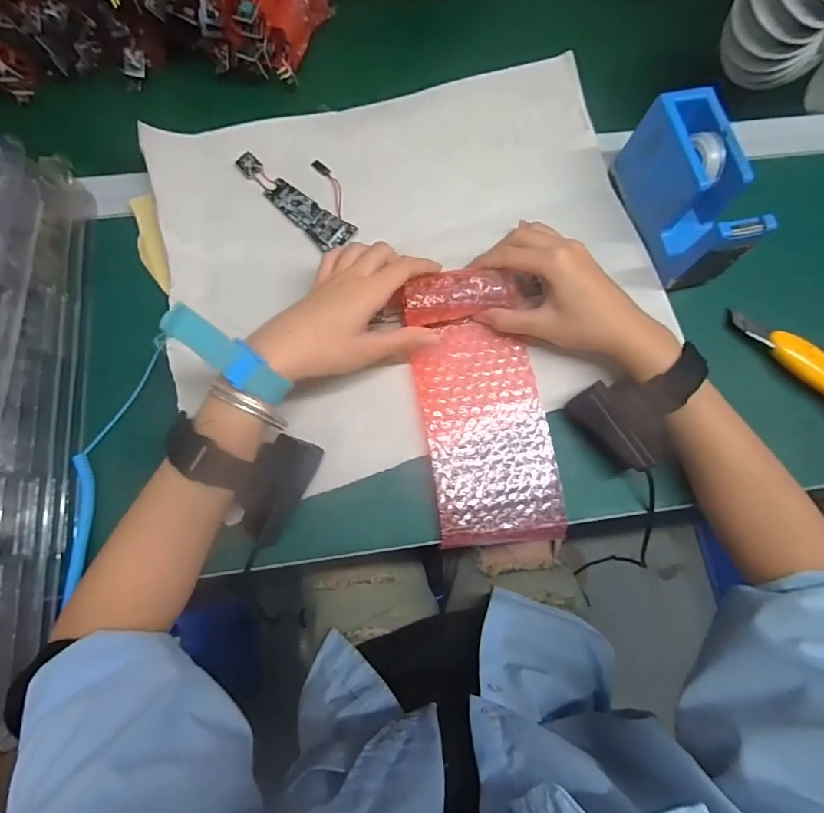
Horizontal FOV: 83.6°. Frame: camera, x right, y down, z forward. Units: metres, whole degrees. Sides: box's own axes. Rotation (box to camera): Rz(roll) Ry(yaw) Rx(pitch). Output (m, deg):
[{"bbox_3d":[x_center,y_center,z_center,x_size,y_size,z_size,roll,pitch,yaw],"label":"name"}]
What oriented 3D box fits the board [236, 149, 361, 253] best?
[{"bbox_3d":[-0.089,-0.185,0.392,0.114,0.011,0.056,43,79,8],"label":"board"}]

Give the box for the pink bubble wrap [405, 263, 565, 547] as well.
[{"bbox_3d":[0.054,0.001,0.350,0.092,0.034,0.203,-10,82,-4],"label":"pink bubble wrap"}]

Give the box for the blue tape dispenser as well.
[{"bbox_3d":[0.220,-0.169,0.370,0.049,0.072,0.137,-12,78,-5],"label":"blue tape dispenser"}]

